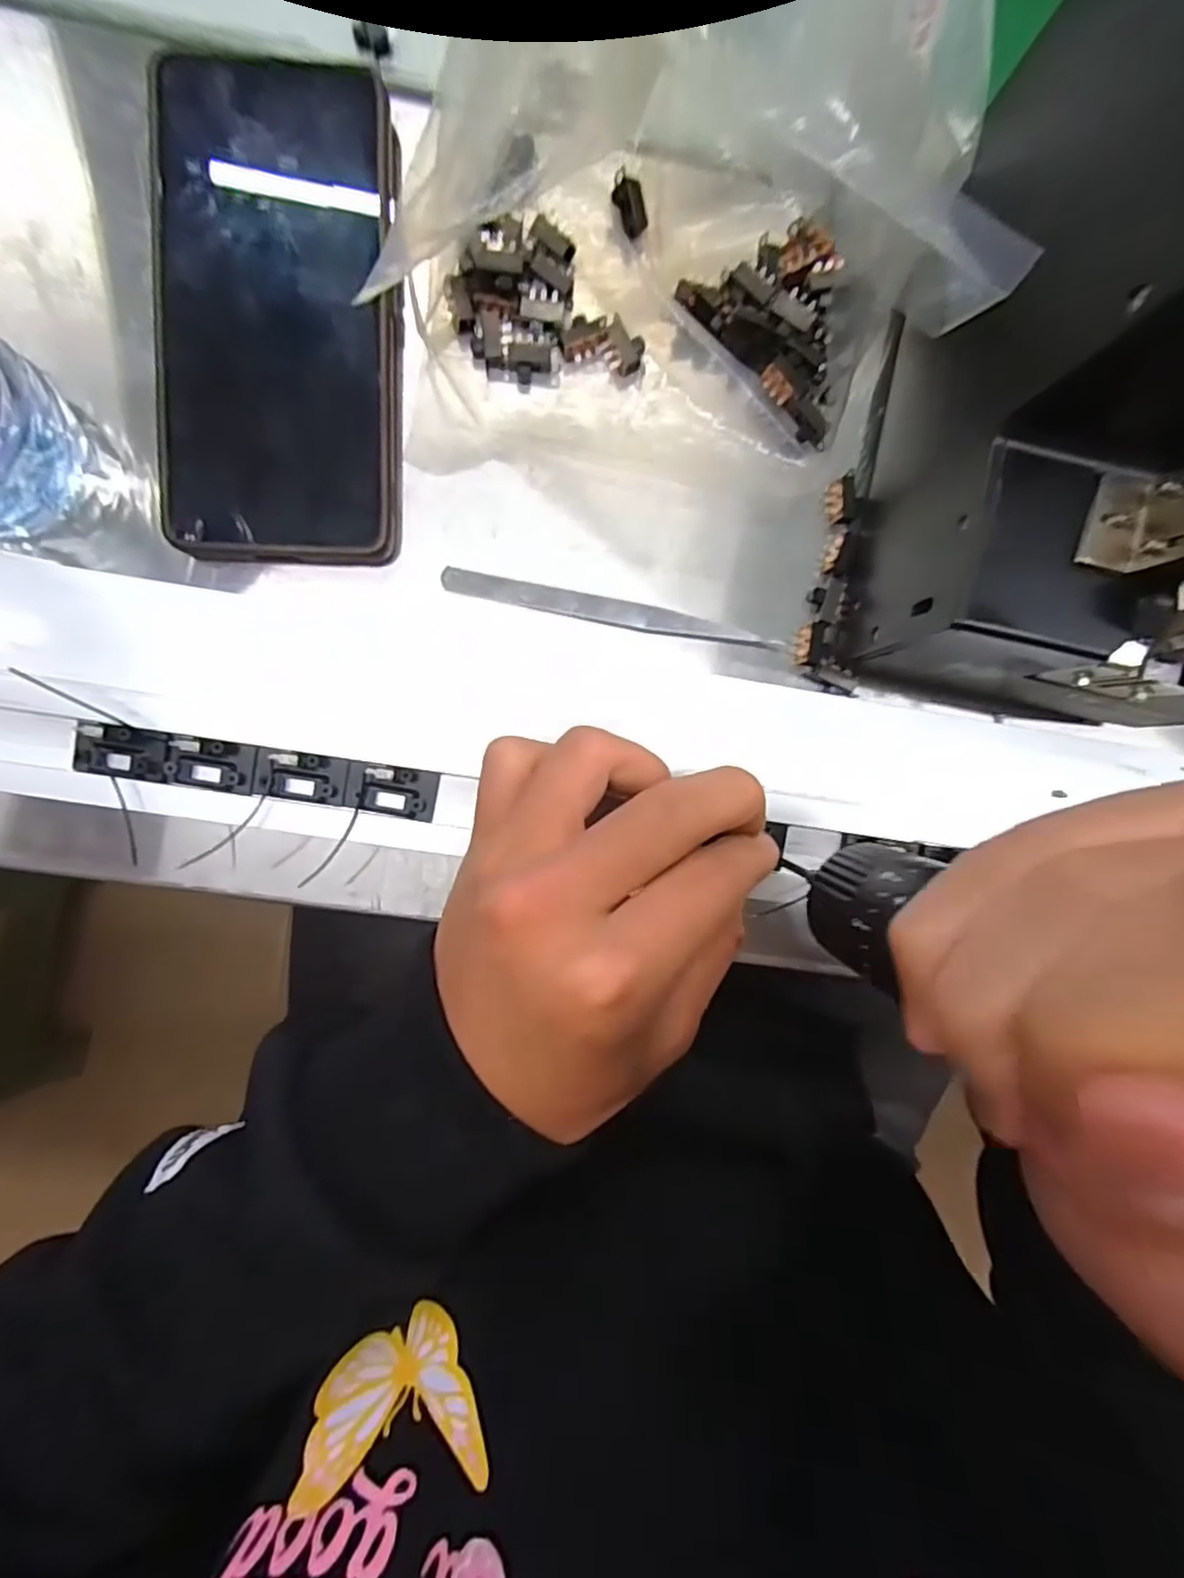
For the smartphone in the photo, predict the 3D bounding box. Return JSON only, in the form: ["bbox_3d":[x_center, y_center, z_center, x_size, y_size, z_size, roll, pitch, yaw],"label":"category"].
[{"bbox_3d":[-0.108,-0.165,0.229,0.080,0.010,0.163,1,92,-4],"label":"smartphone"}]

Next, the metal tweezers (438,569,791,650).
[{"bbox_3d":[0.007,-0.067,0.249,0.126,0.006,0.010,11,91,-5],"label":"metal tweezers"}]

